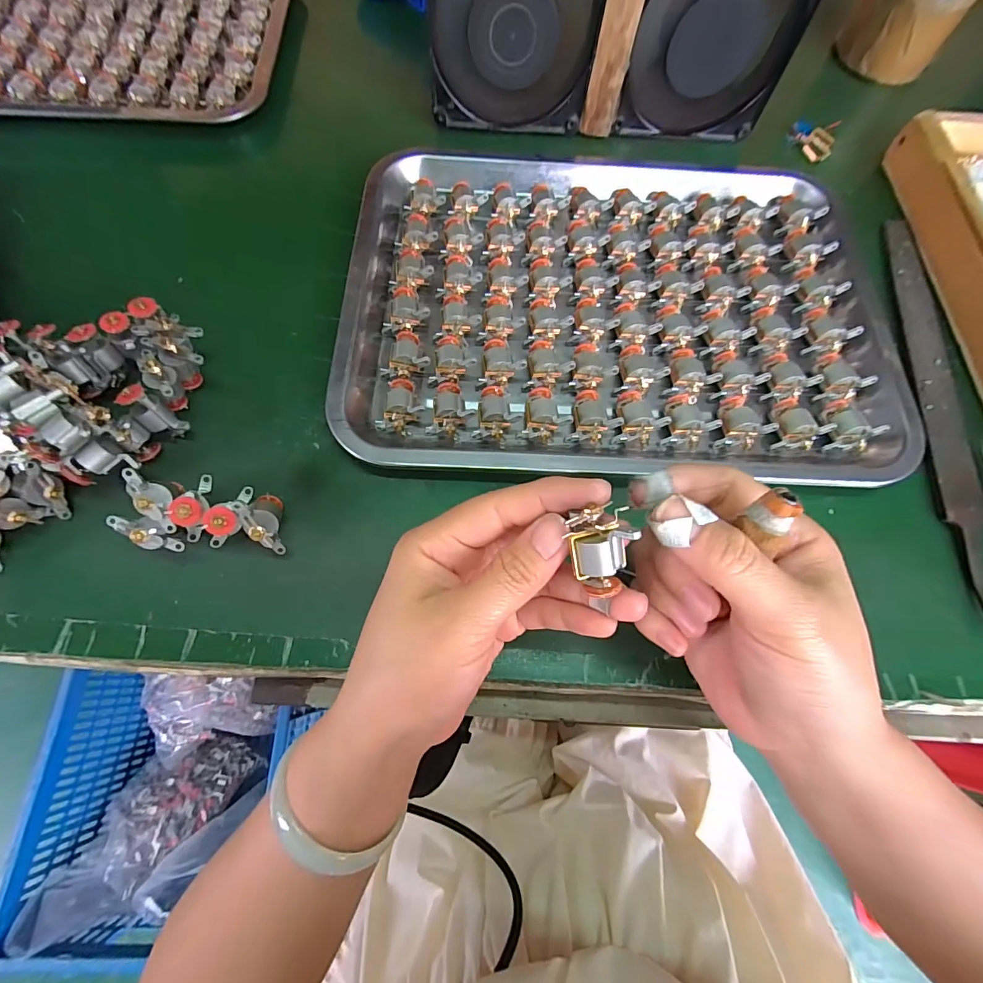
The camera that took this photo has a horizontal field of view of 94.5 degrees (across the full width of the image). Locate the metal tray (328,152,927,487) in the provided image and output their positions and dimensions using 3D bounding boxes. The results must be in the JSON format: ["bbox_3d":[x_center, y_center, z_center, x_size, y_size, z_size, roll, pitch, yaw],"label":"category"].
[{"bbox_3d":[0.082,-0.131,0.305,0.343,0.020,0.253,4,69,0],"label":"metal tray"}]

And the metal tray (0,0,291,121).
[{"bbox_3d":[-0.351,-0.410,0.395,0.330,0.024,0.247,-3,70,-3],"label":"metal tray"}]

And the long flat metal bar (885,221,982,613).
[{"bbox_3d":[0.288,-0.067,0.293,0.029,0.006,0.295,9,70,2],"label":"long flat metal bar"}]

